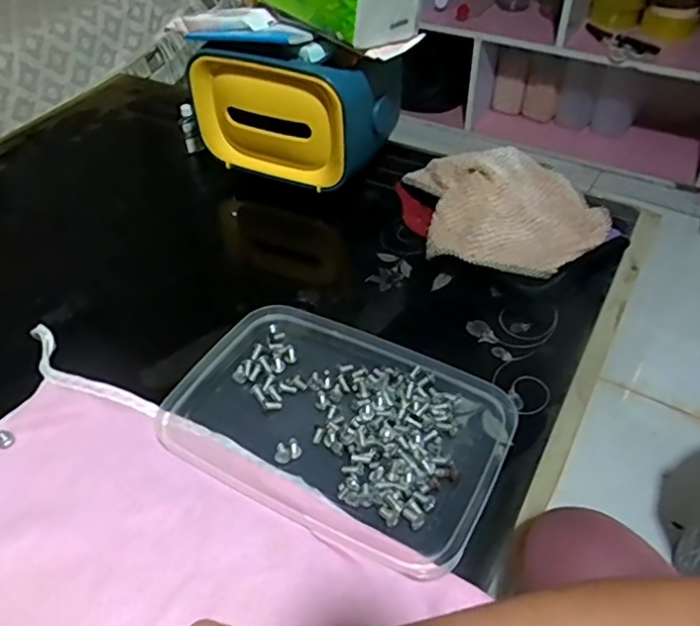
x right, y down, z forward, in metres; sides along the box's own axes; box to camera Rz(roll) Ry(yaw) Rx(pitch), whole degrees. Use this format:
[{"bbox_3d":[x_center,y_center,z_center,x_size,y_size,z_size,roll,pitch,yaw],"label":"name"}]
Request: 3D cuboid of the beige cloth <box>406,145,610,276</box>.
[{"bbox_3d":[0.163,-0.115,0.626,0.181,0.034,0.211,-6,43,-5],"label":"beige cloth"}]

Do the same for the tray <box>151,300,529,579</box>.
[{"bbox_3d":[-0.011,0.080,0.467,0.241,0.021,0.165,22,48,23],"label":"tray"}]

